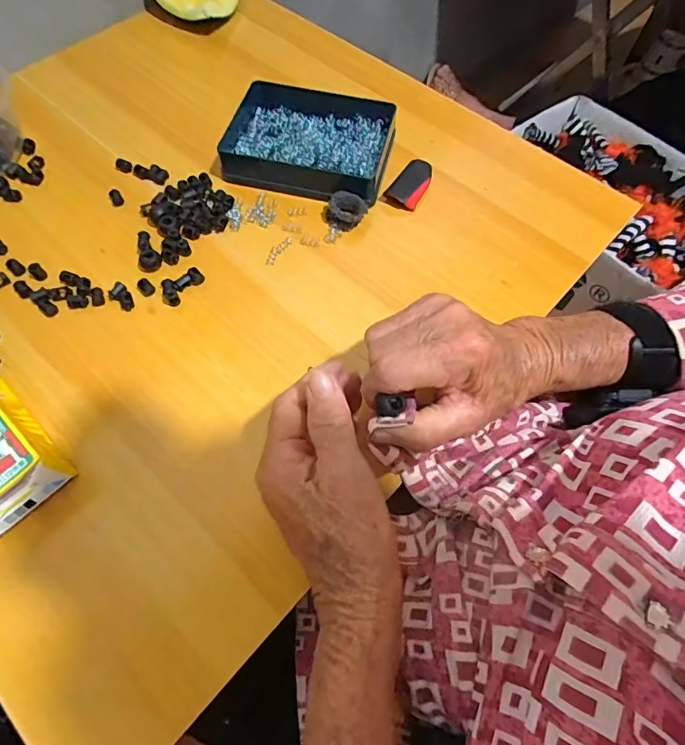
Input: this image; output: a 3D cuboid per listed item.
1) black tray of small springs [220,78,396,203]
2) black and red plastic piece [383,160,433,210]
[{"bbox_3d":[-0.033,-0.217,0.425,0.150,0.030,0.111,14,65,6],"label":"black tray of small springs"},{"bbox_3d":[0.064,-0.173,0.415,0.031,0.012,0.056,30,67,13],"label":"black and red plastic piece"}]

